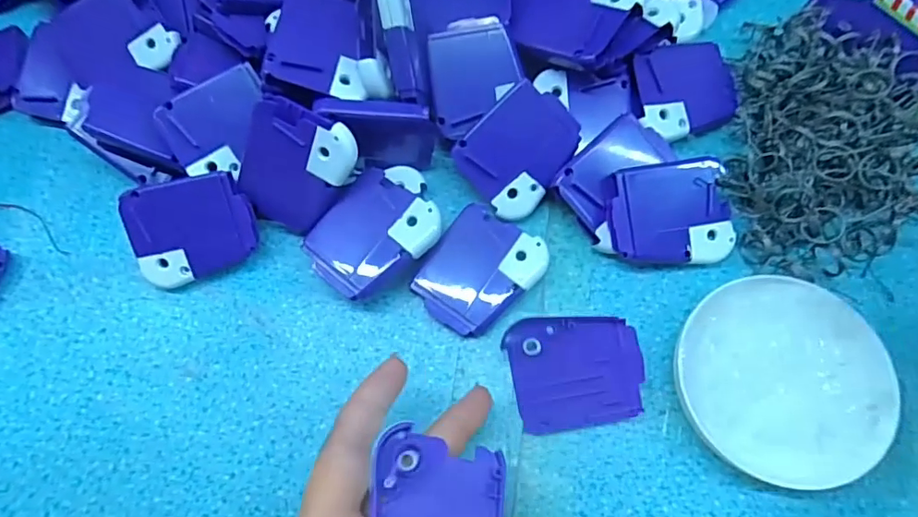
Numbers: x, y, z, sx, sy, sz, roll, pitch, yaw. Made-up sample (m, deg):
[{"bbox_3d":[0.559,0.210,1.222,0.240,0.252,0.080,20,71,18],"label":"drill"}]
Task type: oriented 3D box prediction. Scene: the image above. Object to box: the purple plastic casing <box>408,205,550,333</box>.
[{"bbox_3d":[0.009,0.007,0.272,0.051,0.016,0.060,37,75,14],"label":"purple plastic casing"}]

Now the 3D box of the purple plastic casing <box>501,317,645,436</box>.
[{"bbox_3d":[0.055,0.053,0.251,0.060,0.008,0.052,-10,90,3],"label":"purple plastic casing"}]

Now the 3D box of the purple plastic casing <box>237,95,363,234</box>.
[{"bbox_3d":[-0.081,-0.044,0.264,0.054,0.061,0.009,23,29,4],"label":"purple plastic casing"}]

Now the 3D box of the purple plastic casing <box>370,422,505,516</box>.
[{"bbox_3d":[-0.006,0.097,0.204,0.054,0.008,0.056,19,59,-17],"label":"purple plastic casing"}]

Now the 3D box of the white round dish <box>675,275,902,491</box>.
[{"bbox_3d":[0.147,0.055,0.246,0.086,0.021,0.091,-1,70,2],"label":"white round dish"}]

